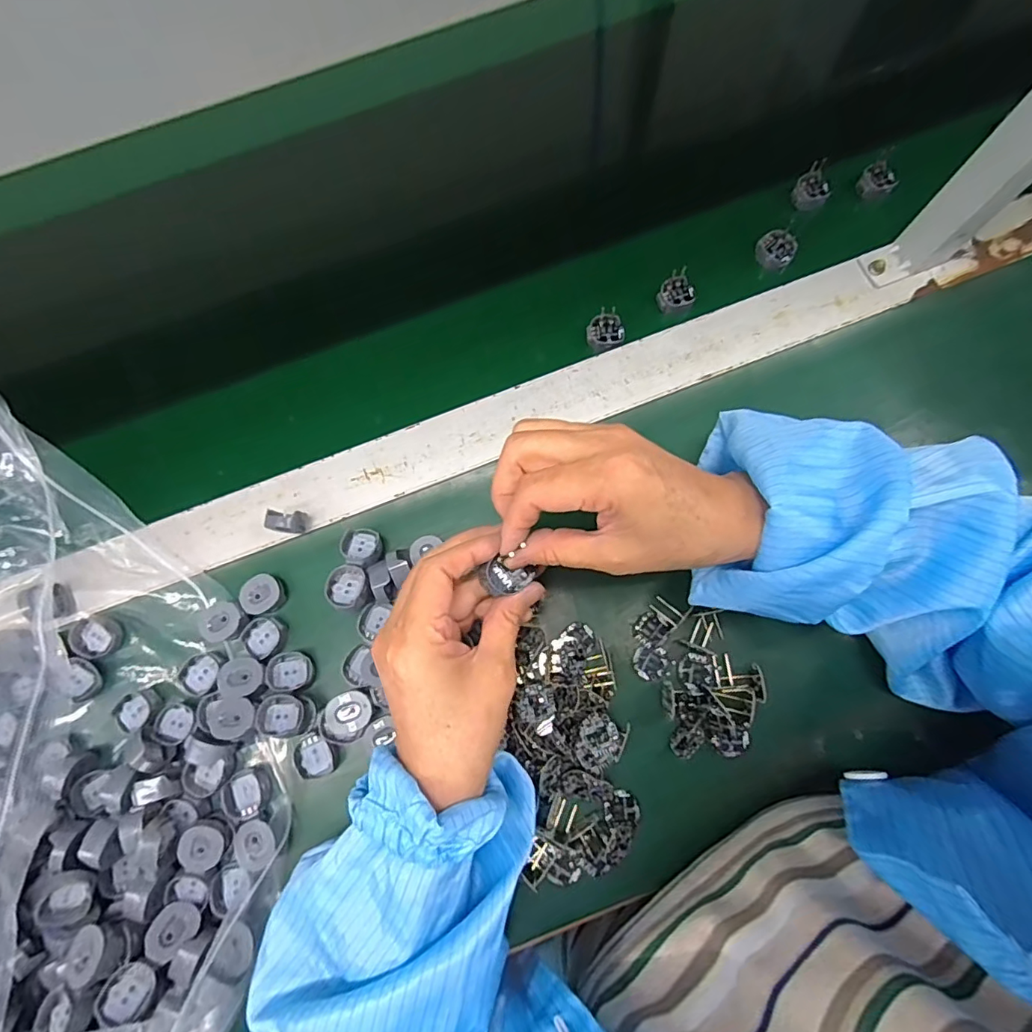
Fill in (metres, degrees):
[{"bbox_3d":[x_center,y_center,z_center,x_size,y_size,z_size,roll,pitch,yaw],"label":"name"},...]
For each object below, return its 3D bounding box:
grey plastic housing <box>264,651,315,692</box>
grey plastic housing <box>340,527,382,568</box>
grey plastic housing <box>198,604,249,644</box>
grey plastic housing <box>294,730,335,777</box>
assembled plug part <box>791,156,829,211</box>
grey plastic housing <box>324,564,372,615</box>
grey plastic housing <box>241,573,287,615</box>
[{"bbox_3d":[-0.153,0.105,0.358,0.027,0.011,0.026,-9,69,-2],"label":"grey plastic housing"},{"bbox_3d":[-0.106,0.023,0.371,0.026,0.022,0.030,-23,77,-3],"label":"grey plastic housing"},{"bbox_3d":[-0.202,0.074,0.365,0.030,0.011,0.026,31,80,9],"label":"grey plastic housing"},{"bbox_3d":[-0.131,0.156,0.347,0.024,0.010,0.027,-15,77,-1],"label":"grey plastic housing"},{"bbox_3d":[0.244,-0.270,0.434,0.026,0.029,0.023,30,80,8],"label":"assembled plug part"},{"bbox_3d":[-0.112,0.051,0.362,0.029,0.026,0.031,0,77,2],"label":"grey plastic housing"},{"bbox_3d":[-0.176,0.055,0.368,0.027,0.012,0.025,-18,77,-2],"label":"grey plastic housing"}]

